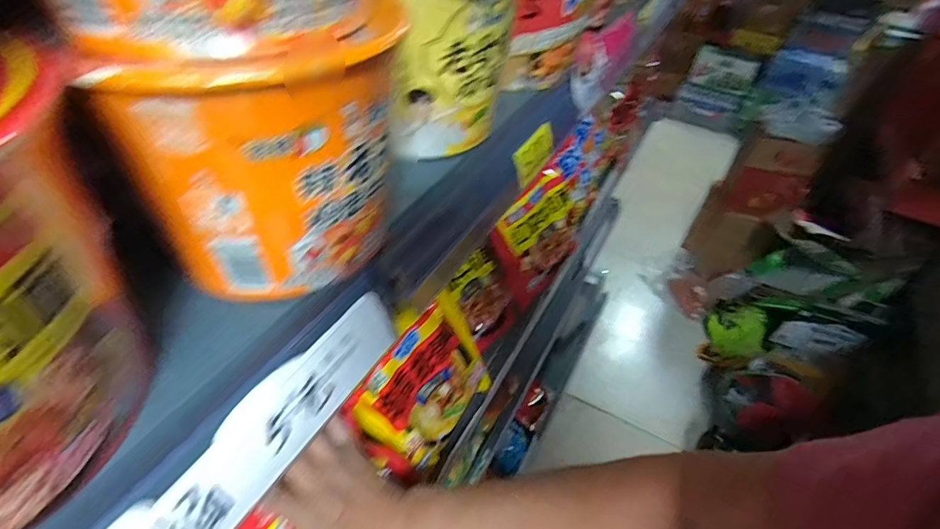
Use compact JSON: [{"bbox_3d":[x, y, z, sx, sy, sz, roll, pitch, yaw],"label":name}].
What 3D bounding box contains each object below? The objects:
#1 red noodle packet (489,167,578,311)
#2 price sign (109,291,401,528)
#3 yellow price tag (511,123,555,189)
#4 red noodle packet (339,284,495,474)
[{"bbox_3d":[0.095,-0.051,0.697,0.037,0.151,0.160,3,34,46],"label":"red noodle packet"},{"bbox_3d":[-0.091,0.081,0.174,0.004,0.038,0.196,3,36,35],"label":"price sign"},{"bbox_3d":[0.051,-0.087,0.373,0.005,0.030,0.058,11,48,36],"label":"yellow price tag"},{"bbox_3d":[-0.043,0.128,0.513,0.040,0.136,0.172,-6,30,42],"label":"red noodle packet"}]

